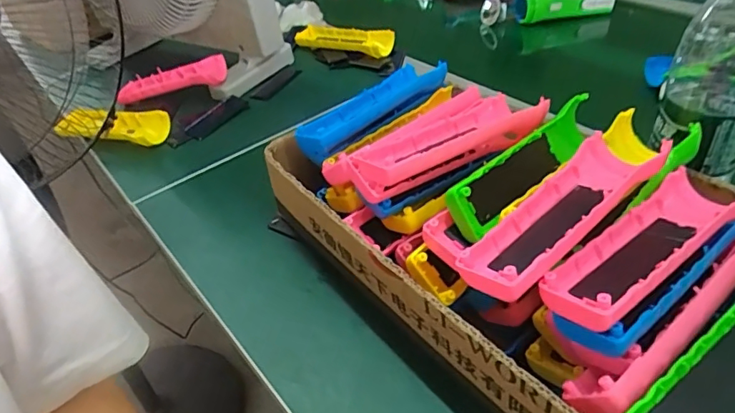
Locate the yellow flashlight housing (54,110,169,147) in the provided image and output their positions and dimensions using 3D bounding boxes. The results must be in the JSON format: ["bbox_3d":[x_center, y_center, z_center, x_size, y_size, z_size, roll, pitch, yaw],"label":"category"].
[{"bbox_3d":[-0.312,-0.100,0.634,0.132,0.030,0.047,1,39,8],"label":"yellow flashlight housing"}]

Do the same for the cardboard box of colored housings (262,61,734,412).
[{"bbox_3d":[0.113,0.002,0.367,0.216,0.104,0.402,-28,43,-26],"label":"cardboard box of colored housings"}]

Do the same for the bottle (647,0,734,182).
[{"bbox_3d":[0.252,-0.102,0.356,0.066,0.153,0.061,-1,38,6],"label":"bottle"}]

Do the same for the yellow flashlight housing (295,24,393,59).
[{"bbox_3d":[-0.035,-0.252,0.777,0.168,0.026,0.044,18,44,27],"label":"yellow flashlight housing"}]

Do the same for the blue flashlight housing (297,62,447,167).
[{"bbox_3d":[0.003,-0.089,0.466,0.048,0.033,0.146,28,49,35],"label":"blue flashlight housing"}]

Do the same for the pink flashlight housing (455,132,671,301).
[{"bbox_3d":[0.116,0.004,0.305,0.146,0.031,0.046,-32,46,-30],"label":"pink flashlight housing"}]

